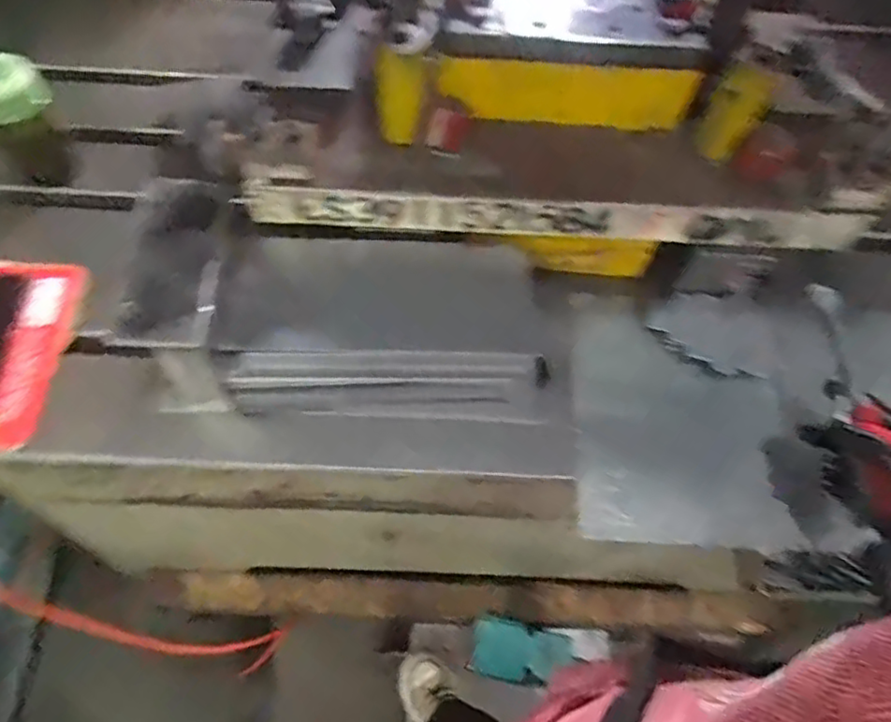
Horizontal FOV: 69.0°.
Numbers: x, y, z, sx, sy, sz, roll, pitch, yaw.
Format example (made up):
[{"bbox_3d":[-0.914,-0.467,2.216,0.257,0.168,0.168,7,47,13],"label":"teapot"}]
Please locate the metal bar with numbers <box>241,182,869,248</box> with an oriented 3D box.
[{"bbox_3d":[0.104,-0.132,0.604,0.565,0.053,0.012,3,61,-2],"label":"metal bar with numbers"}]

